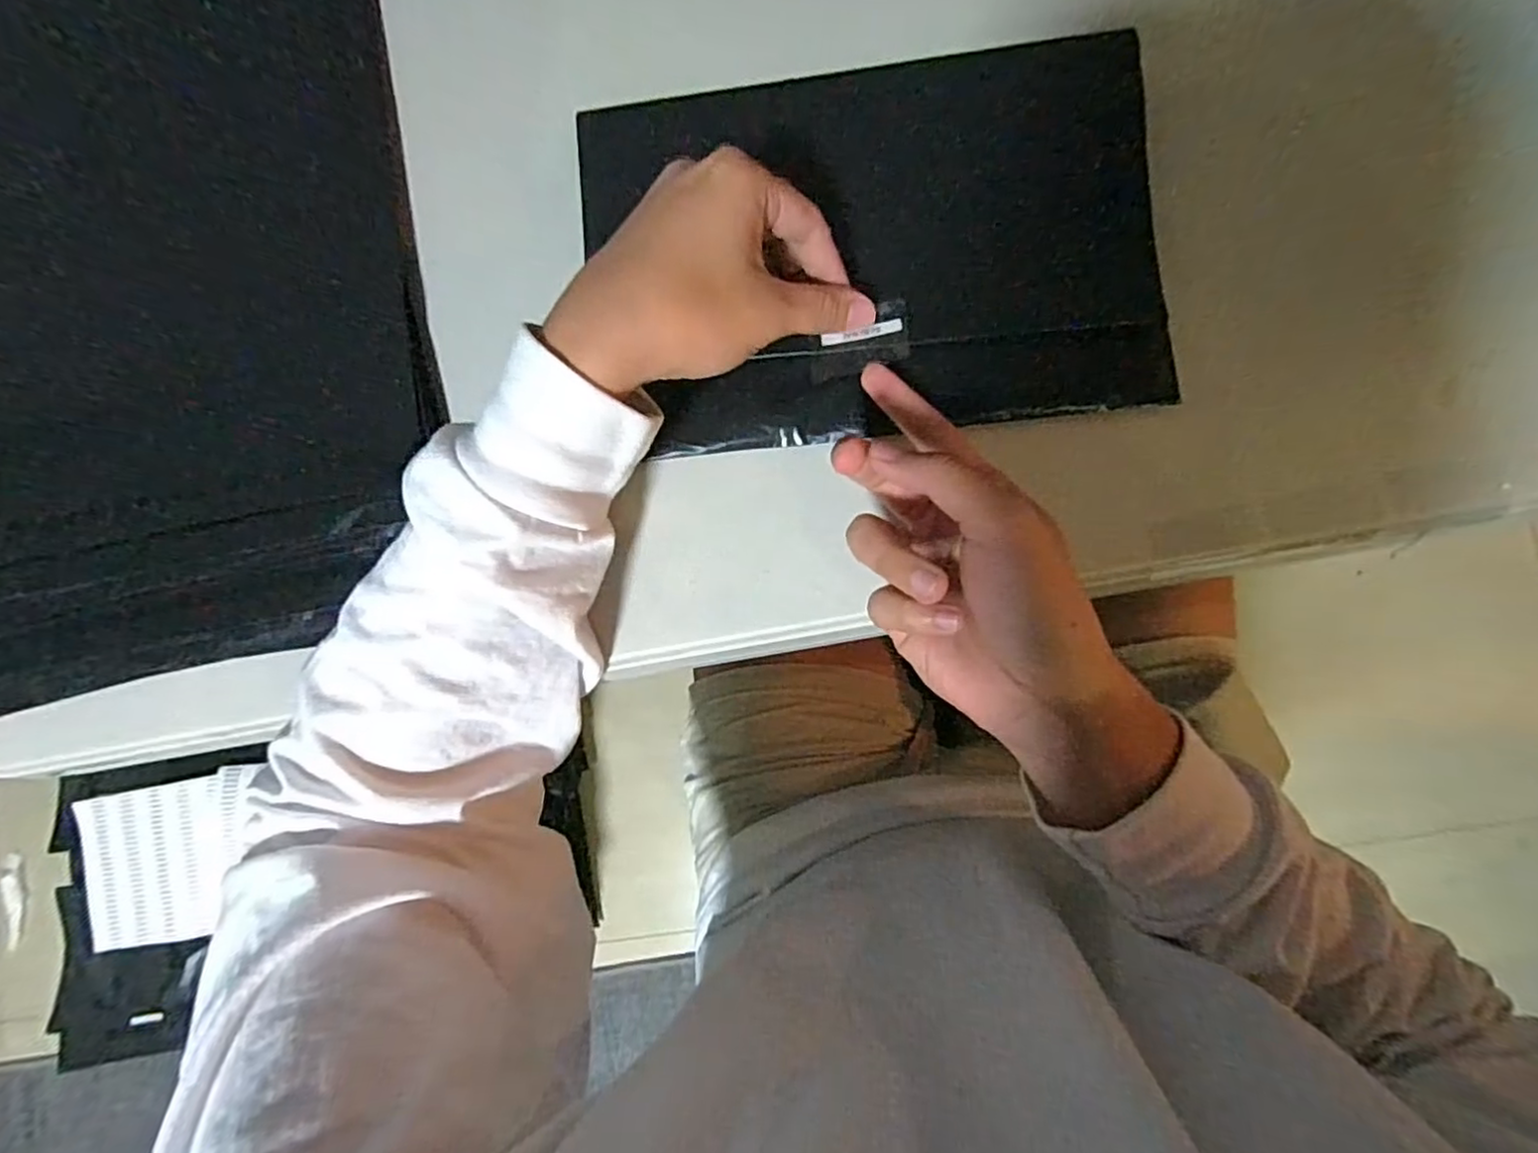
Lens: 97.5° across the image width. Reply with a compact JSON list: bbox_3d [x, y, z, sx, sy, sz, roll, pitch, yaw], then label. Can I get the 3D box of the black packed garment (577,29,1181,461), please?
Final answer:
[{"bbox_3d":[0.045,-0.161,0.332,0.272,0.015,0.186,-4,85,8],"label":"black packed garment"}]

